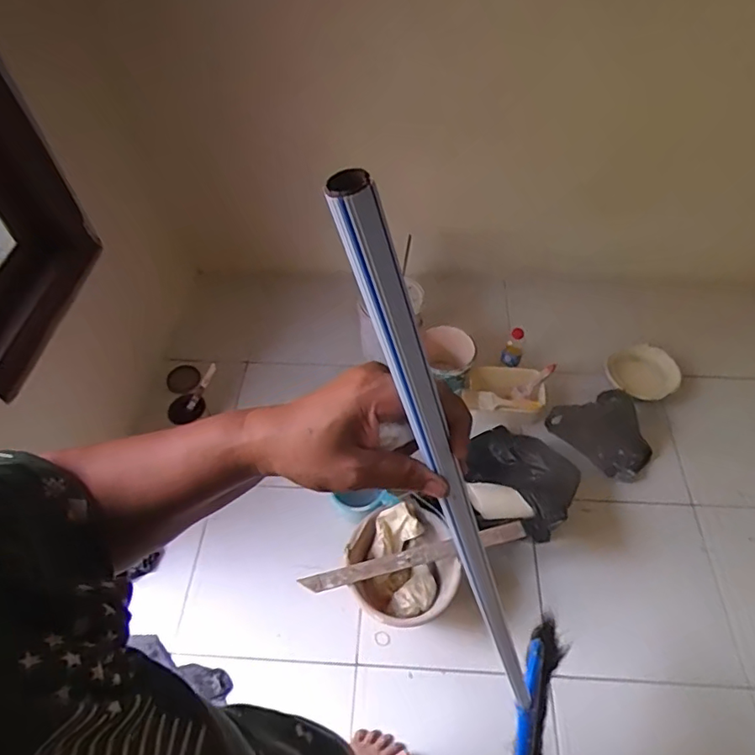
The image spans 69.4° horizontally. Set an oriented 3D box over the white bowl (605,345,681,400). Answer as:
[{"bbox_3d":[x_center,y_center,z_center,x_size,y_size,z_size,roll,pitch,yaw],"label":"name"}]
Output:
[{"bbox_3d":[0.734,-0.007,1.517,0.176,0.055,0.186,-39,61,-24],"label":"white bowl"}]

